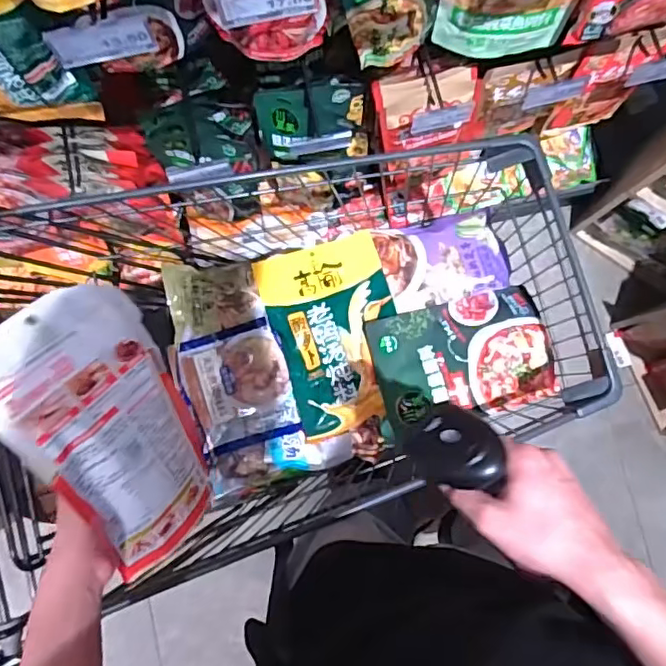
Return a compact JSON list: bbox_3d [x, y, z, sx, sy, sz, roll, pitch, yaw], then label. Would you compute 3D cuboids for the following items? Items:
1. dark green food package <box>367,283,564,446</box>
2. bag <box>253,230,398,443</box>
[{"bbox_3d":[0.189,0.036,0.848,0.248,0.035,0.172,-14,83,-1],"label":"dark green food package"},{"bbox_3d":[0.011,0.002,0.884,0.187,0.037,0.288,-17,83,-2],"label":"bag"}]

